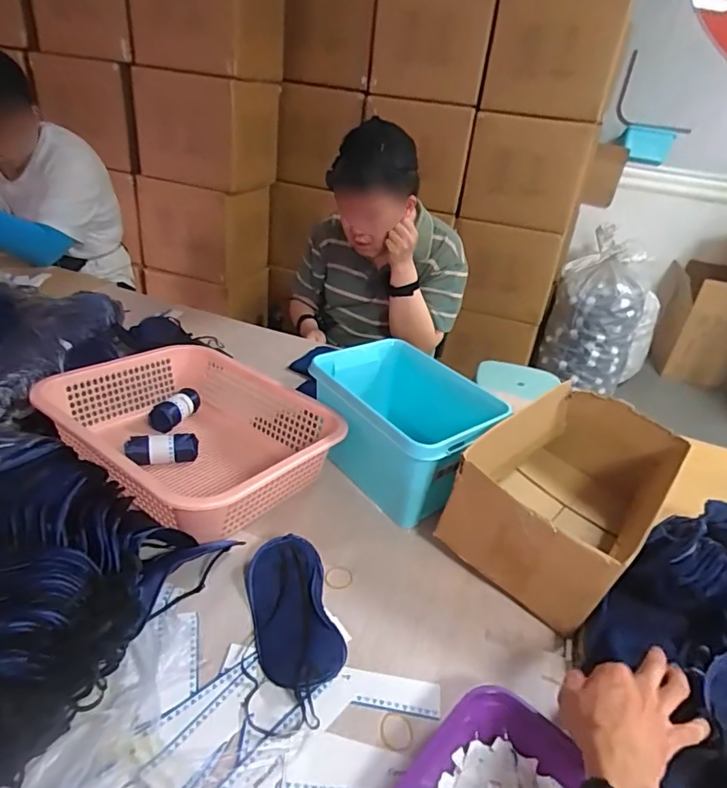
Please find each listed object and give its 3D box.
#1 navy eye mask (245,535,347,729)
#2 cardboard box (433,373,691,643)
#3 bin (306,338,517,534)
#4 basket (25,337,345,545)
[{"bbox_3d":[-0.072,0.241,0.554,0.086,0.030,0.198,-4,33,-19],"label":"navy eye mask"},{"bbox_3d":[0.292,0.132,0.718,0.203,0.145,0.353,32,39,33],"label":"cardboard box"},{"bbox_3d":[0.065,0.046,0.796,0.208,0.146,0.275,-16,38,-34],"label":"bin"},{"bbox_3d":[-0.244,0.060,0.763,0.383,0.121,0.308,28,37,29],"label":"basket"}]

